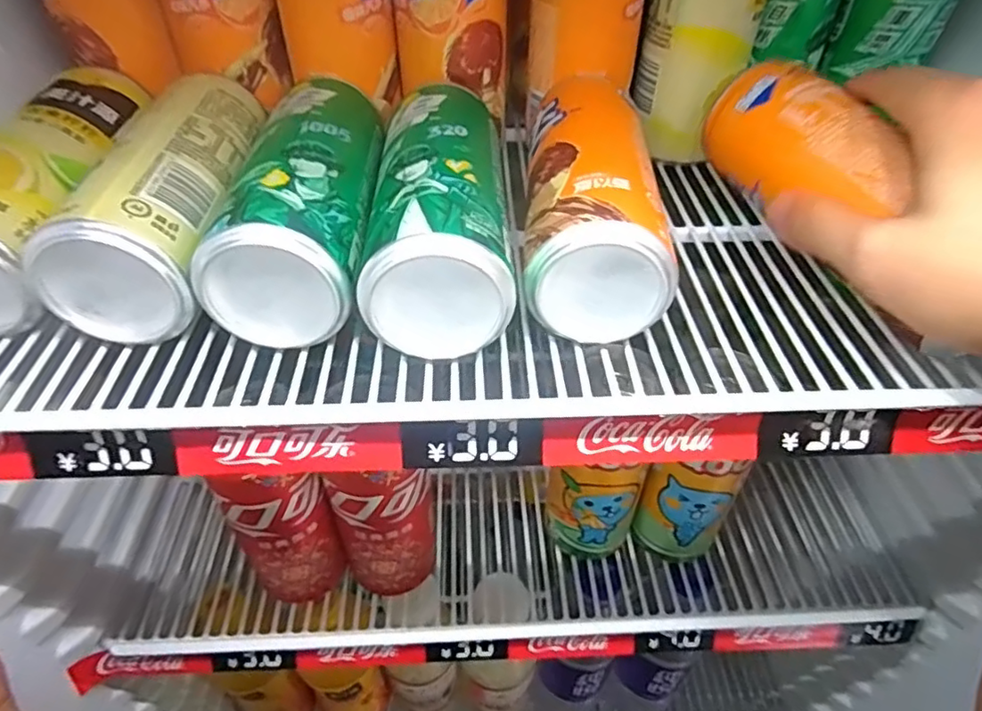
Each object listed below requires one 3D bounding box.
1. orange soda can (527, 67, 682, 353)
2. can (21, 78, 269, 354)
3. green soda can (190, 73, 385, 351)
[{"bbox_3d":[0.040,-0.073,0.266,0.052,0.051,0.153,1,45,0],"label":"orange soda can"},{"bbox_3d":[-0.136,-0.072,0.261,0.051,0.051,0.138,1,45,0],"label":"can"},{"bbox_3d":[-0.079,-0.075,0.261,0.055,0.053,0.144,-2,45,-3],"label":"green soda can"}]

